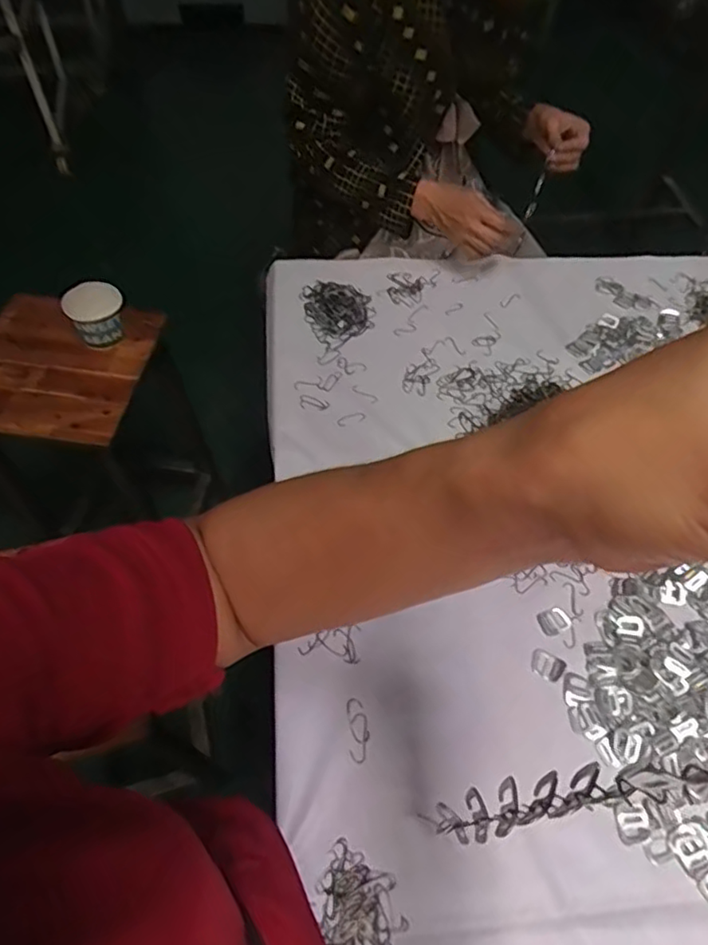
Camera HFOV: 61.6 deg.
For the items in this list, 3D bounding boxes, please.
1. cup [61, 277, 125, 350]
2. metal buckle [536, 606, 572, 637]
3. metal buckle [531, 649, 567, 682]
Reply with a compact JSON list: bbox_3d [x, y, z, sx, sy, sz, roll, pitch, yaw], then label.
[{"bbox_3d":[-0.418,-0.262,0.967,0.081,0.087,0.075,2,58,-3],"label":"cup"},{"bbox_3d":[0.211,0.156,0.625,0.033,0.004,0.026,-18,61,-14],"label":"metal buckle"},{"bbox_3d":[0.197,0.195,0.601,0.033,0.004,0.028,24,60,11],"label":"metal buckle"}]

